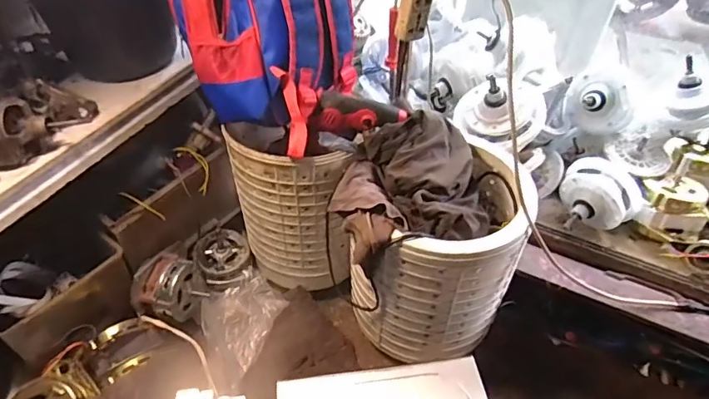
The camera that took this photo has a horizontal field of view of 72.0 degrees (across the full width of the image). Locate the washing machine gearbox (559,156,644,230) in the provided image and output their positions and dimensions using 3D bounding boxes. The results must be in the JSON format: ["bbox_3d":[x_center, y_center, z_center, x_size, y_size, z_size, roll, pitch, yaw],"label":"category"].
[{"bbox_3d":[0.448,0.001,0.915,0.140,0.112,0.113,35,54,29],"label":"washing machine gearbox"}]

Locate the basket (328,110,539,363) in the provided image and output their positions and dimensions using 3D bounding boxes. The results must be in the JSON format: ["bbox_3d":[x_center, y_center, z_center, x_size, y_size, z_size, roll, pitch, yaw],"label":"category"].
[{"bbox_3d":[0.131,0.064,0.838,0.291,0.326,0.289,18,47,16],"label":"basket"}]

